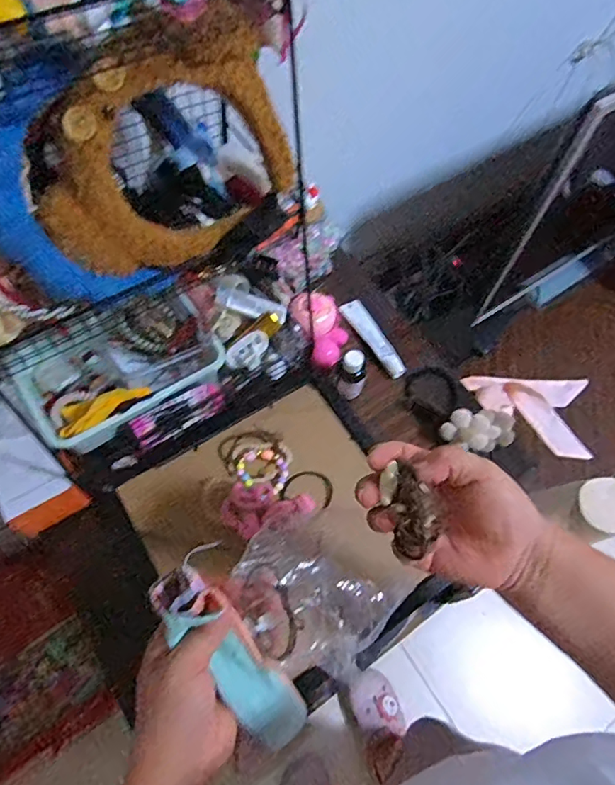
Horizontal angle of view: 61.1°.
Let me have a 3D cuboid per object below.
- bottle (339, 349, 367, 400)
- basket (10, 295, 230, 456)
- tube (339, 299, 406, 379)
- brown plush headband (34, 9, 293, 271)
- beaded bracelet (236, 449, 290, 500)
[{"bbox_3d":[0.050,-0.019,0.565,0.029,0.054,0.030,2,62,-3],"label":"bottle"},{"bbox_3d":[-0.193,-0.029,0.544,0.190,0.062,0.122,-30,68,-18],"label":"basket"},{"bbox_3d":[0.081,-0.069,0.638,0.027,0.010,0.118,-26,67,-16],"label":"tube"},{"bbox_3d":[-0.099,-0.166,0.367,0.185,0.148,0.027,-29,43,-15],"label":"brown plush headband"},{"bbox_3d":[-0.045,0.080,0.537,0.054,0.015,0.047,42,67,17],"label":"beaded bracelet"}]

